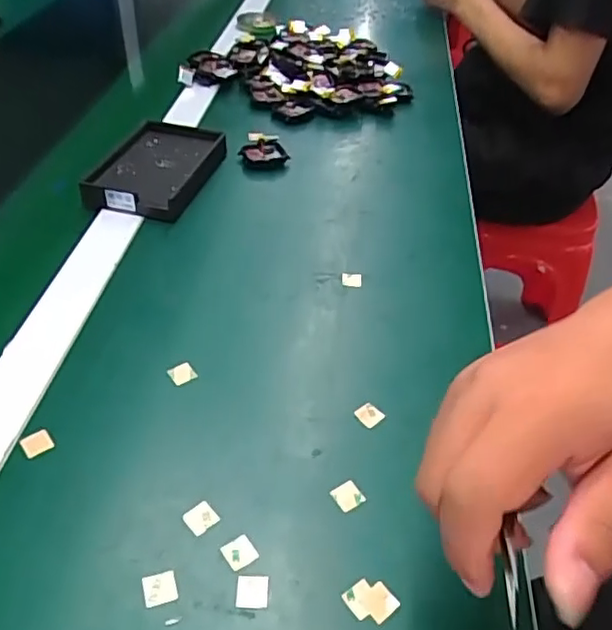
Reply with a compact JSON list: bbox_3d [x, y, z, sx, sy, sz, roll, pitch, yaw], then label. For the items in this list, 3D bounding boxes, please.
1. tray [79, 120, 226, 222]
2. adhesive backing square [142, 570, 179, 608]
[{"bbox_3d":[-0.141,-0.145,0.591,0.095,0.020,0.139,14,43,8],"label":"tray"},{"bbox_3d":[-0.073,0.137,0.308,0.016,0.004,0.016,-11,43,-16],"label":"adhesive backing square"}]

